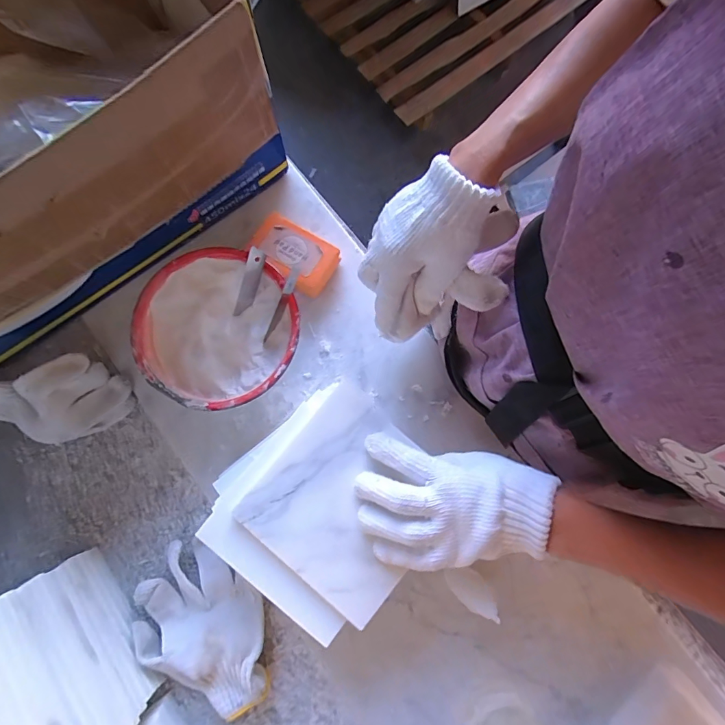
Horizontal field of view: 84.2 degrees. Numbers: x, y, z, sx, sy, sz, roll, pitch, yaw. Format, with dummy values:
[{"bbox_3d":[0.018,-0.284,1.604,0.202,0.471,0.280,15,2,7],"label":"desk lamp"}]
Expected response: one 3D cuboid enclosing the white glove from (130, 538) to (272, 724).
[{"bbox_3d":[-0.155,0.266,0.402,0.156,0.035,0.104,36,81,5],"label":"white glove"}]

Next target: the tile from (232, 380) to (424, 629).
[{"bbox_3d":[-0.011,0.120,0.360,0.147,0.005,0.154,38,81,6],"label":"tile"}]

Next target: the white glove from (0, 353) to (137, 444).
[{"bbox_3d":[-0.329,0.045,0.418,0.150,0.071,0.080,-15,81,-4],"label":"white glove"}]

